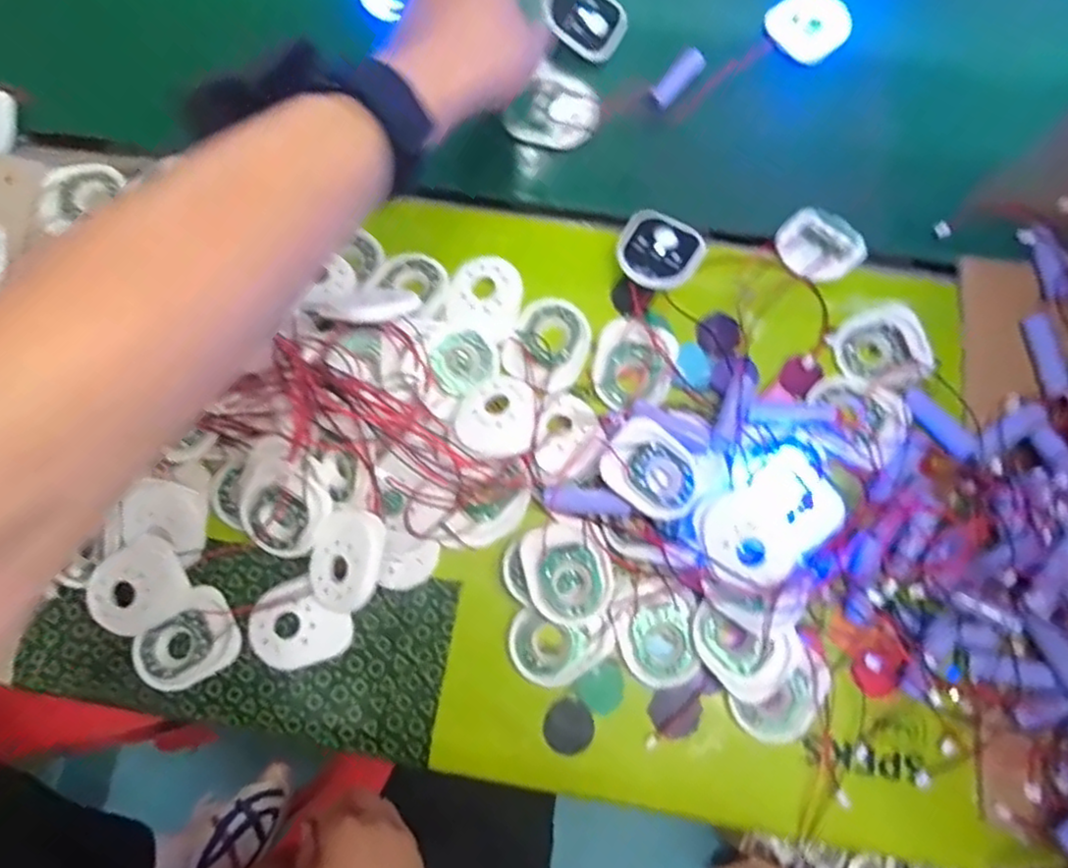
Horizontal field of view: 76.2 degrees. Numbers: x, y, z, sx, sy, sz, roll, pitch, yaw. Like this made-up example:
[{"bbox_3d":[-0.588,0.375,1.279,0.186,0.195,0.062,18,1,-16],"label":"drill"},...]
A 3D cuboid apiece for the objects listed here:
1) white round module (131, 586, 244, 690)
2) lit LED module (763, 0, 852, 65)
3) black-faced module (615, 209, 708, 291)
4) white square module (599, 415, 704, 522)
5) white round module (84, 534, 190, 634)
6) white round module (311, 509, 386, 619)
[{"bbox_3d":[-0.196,0.120,0.386,0.059,0.008,0.043,-41,79,-9],"label":"white round module"},{"bbox_3d":[0.198,-0.295,0.492,0.057,0.007,0.052,-38,79,-9],"label":"lit LED module"},{"bbox_3d":[0.079,-0.114,0.429,0.049,0.009,0.053,24,72,12],"label":"black-faced module"},{"bbox_3d":[0.068,0.020,0.385,0.057,0.010,0.045,36,79,8],"label":"white square module"},{"bbox_3d":[-0.227,0.087,0.392,0.054,0.017,0.048,-29,78,-7],"label":"white round module"},{"bbox_3d":[-0.101,0.072,0.375,0.044,0.016,0.057,14,89,25],"label":"white round module"}]

